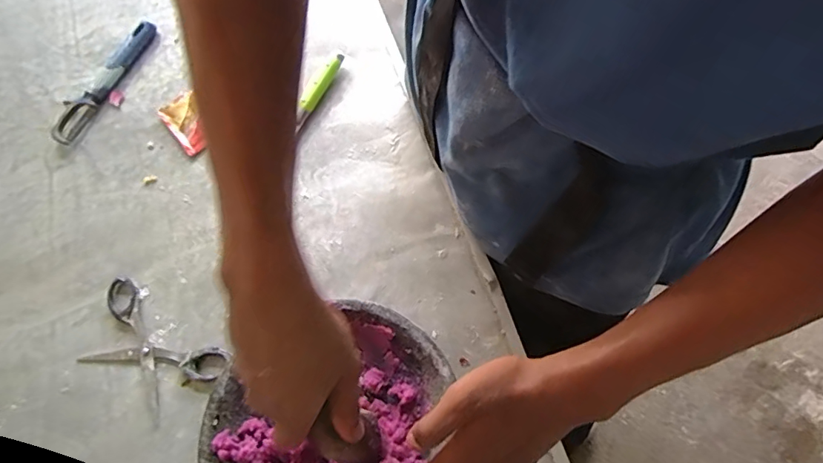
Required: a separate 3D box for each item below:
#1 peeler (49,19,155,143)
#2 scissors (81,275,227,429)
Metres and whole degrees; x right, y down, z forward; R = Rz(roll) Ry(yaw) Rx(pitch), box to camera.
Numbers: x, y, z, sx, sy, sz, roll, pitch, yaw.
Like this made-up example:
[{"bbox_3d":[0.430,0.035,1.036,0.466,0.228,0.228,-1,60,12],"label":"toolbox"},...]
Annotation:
[{"bbox_3d":[-0.373,-0.185,0.581,0.035,0.016,0.182,22,72,14],"label":"peeler"},{"bbox_3d":[-0.253,0.114,0.456,0.148,0.015,0.082,29,74,16],"label":"scissors"}]

